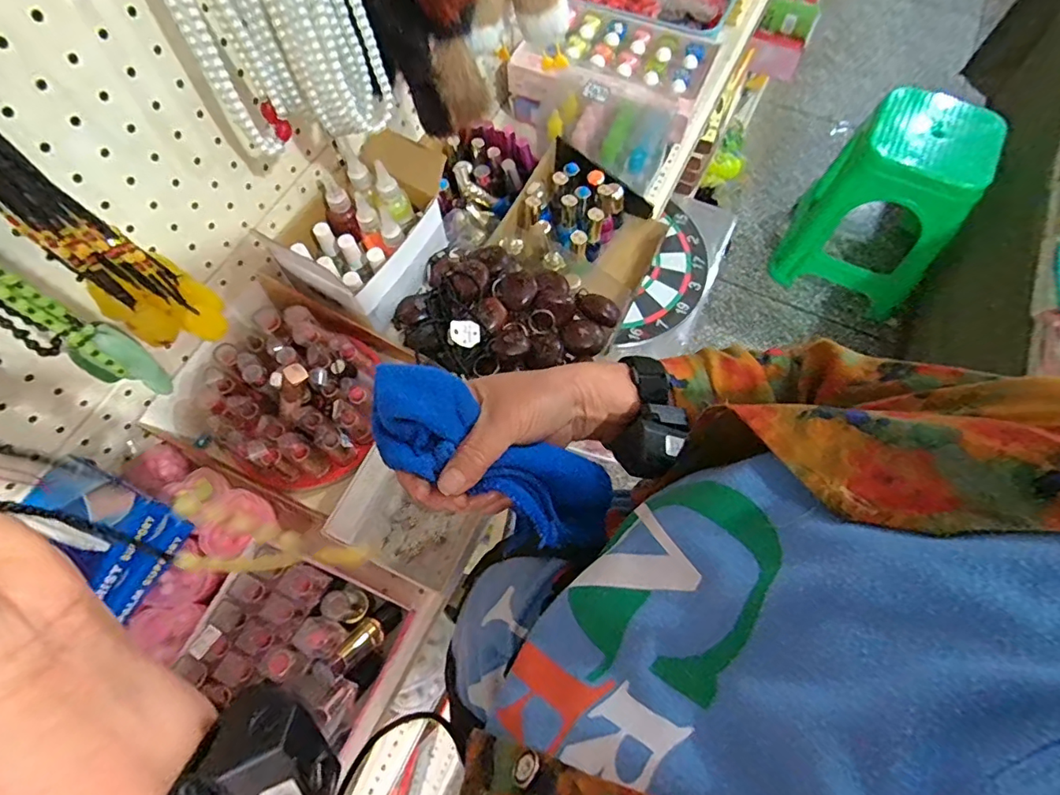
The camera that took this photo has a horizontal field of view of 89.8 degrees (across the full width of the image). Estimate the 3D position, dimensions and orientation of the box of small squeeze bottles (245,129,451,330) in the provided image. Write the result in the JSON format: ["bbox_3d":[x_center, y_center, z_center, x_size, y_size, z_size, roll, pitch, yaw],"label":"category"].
[{"bbox_3d":[-0.167,-0.183,0.568,0.120,0.090,0.186,29,70,12],"label":"box of small squeeze bottles"}]

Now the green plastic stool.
[{"bbox_3d":[0.992,-0.537,1.503,0.374,0.467,0.338,30,70,13],"label":"green plastic stool"}]

